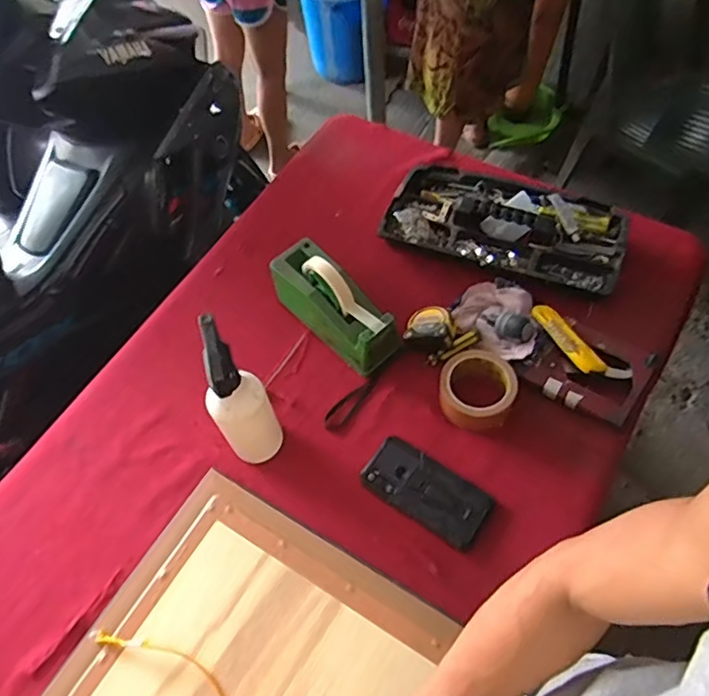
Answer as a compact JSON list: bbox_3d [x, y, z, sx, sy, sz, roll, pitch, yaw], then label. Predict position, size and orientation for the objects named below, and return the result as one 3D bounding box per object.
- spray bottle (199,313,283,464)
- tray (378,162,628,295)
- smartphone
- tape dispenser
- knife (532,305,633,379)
[{"bbox_3d":[-0.142,0.067,0.690,0.069,0.224,0.098,-28,63,-13],"label":"spray bottle"},{"bbox_3d":[0.234,-0.197,0.903,0.363,0.051,0.181,21,63,14],"label":"tray"},{"bbox_3d":[0.094,0.183,0.744,0.161,0.015,0.082,31,66,19],"label":"smartphone"},{"bbox_3d":[-0.029,-0.063,0.829,0.077,0.117,0.209,-39,65,-18],"label":"tape dispenser"},{"bbox_3d":[0.303,-0.005,0.786,0.045,0.013,0.153,-40,66,-19],"label":"knife"}]

